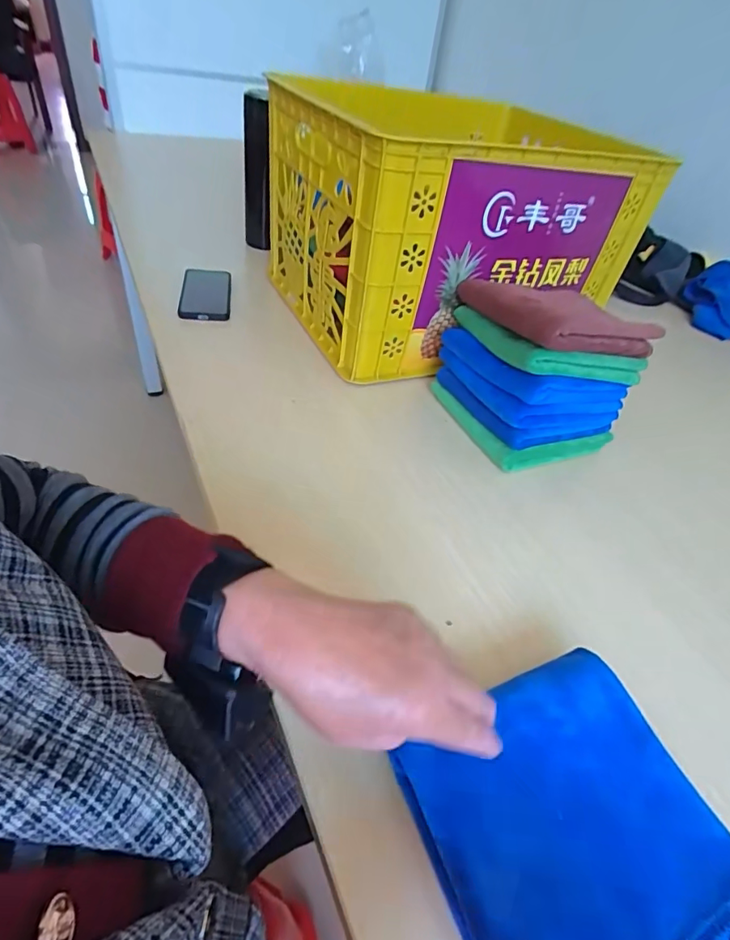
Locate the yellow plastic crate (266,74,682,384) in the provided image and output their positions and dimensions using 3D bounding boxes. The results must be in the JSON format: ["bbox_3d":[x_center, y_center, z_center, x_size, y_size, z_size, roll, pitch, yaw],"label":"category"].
[{"bbox_3d":[0.125,-0.384,0.754,0.458,0.279,0.369,-14,48,-24],"label":"yellow plastic crate"}]

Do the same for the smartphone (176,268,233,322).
[{"bbox_3d":[-0.259,-0.289,0.786,0.077,0.012,0.158,-3,47,-12],"label":"smartphone"}]

